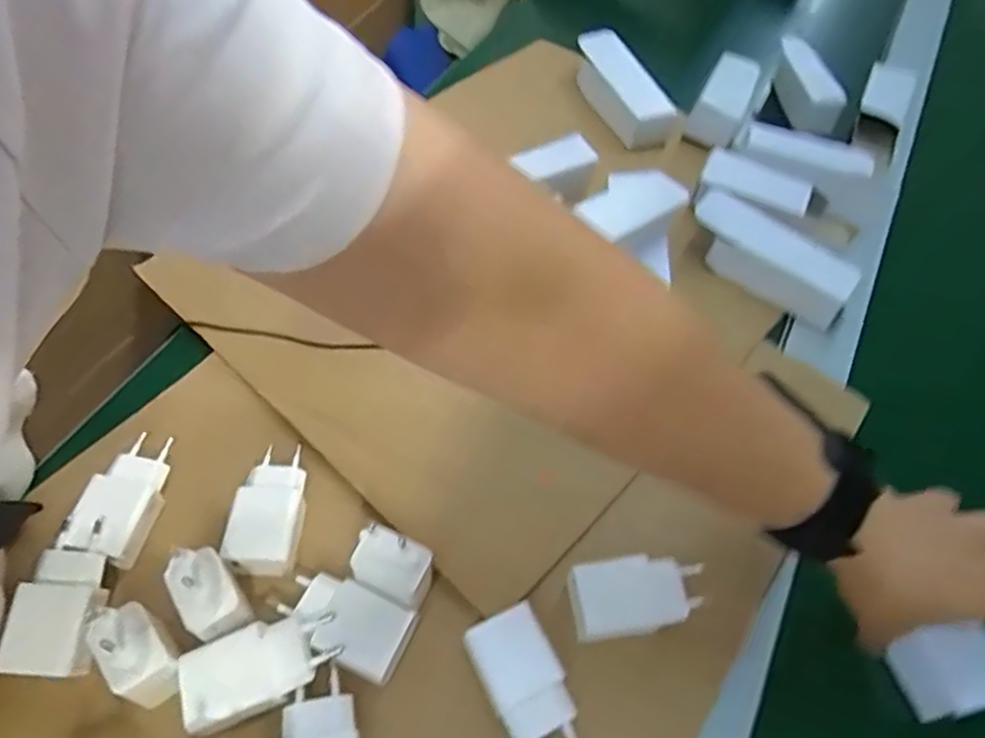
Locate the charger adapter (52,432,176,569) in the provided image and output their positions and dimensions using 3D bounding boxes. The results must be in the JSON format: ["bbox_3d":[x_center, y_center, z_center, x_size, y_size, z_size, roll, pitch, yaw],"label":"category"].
[{"bbox_3d":[-0.218,0.075,0.411,0.042,0.025,0.082,10,56,2],"label":"charger adapter"}]

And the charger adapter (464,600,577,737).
[{"bbox_3d":[0.018,0.167,0.359,0.039,0.021,0.075,-21,60,-18],"label":"charger adapter"}]

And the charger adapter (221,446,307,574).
[{"bbox_3d":[-0.134,0.084,0.417,0.039,0.025,0.074,2,56,-4],"label":"charger adapter"}]

